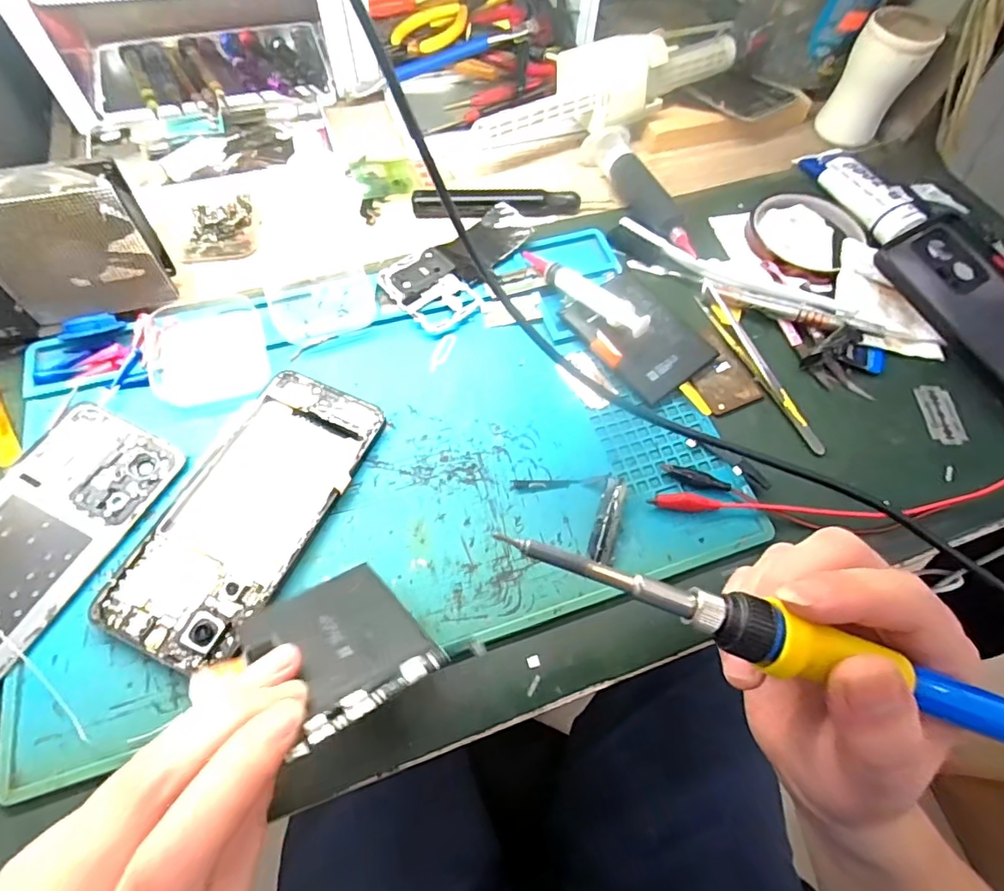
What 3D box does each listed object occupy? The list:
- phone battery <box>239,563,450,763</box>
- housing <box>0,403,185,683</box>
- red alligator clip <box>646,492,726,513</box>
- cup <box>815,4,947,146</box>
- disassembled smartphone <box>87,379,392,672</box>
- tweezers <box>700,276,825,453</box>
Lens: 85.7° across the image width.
[{"bbox_3d":[-0.071,0.083,0.230,0.061,0.006,0.082,-22,29,-29],"label":"phone battery"},{"bbox_3d":[-0.237,0.055,0.266,0.070,0.008,0.161,25,64,8],"label":"housing"},{"bbox_3d":[0.101,0.031,0.298,0.038,0.011,0.010,8,63,0],"label":"red alligator clip"},{"bbox_3d":[0.307,-0.302,0.447,0.055,0.078,0.054,2,63,-3],"label":"cup"},{"bbox_3d":[-0.131,0.032,0.285,0.075,0.008,0.157,21,64,7],"label":"disassembled smartphone"},{"bbox_3d":[0.165,-0.053,0.345,0.014,0.012,0.129,-18,66,-12],"label":"tweezers"}]

